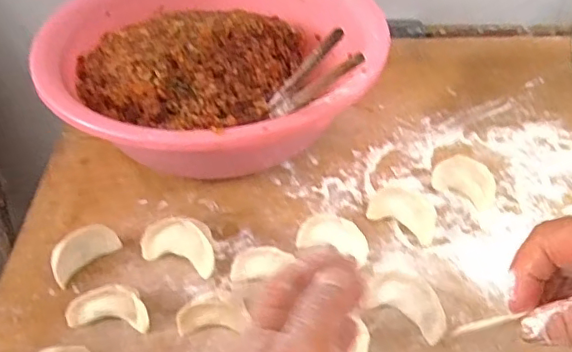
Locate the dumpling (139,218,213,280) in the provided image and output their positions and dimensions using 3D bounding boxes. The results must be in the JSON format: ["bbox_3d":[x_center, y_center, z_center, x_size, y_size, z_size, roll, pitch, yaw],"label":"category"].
[{"bbox_3d":[-0.090,0.056,0.469,0.066,0.032,0.028,12,45,15],"label":"dumpling"}]

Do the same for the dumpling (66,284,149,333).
[{"bbox_3d":[-0.137,0.102,0.430,0.061,0.028,0.023,0,43,2],"label":"dumpling"}]

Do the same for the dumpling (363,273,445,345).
[{"bbox_3d":[0.093,0.097,0.424,0.061,0.030,0.029,22,48,23],"label":"dumpling"}]

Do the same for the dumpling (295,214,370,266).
[{"bbox_3d":[0.041,0.053,0.476,0.062,0.030,0.023,16,46,18],"label":"dumpling"}]

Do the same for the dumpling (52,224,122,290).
[{"bbox_3d":[-0.169,0.063,0.465,0.024,0.025,0.059,30,52,29],"label":"dumpling"}]

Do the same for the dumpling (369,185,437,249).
[{"bbox_3d":[0.106,0.030,0.494,0.062,0.030,0.028,25,50,26],"label":"dumpling"}]

